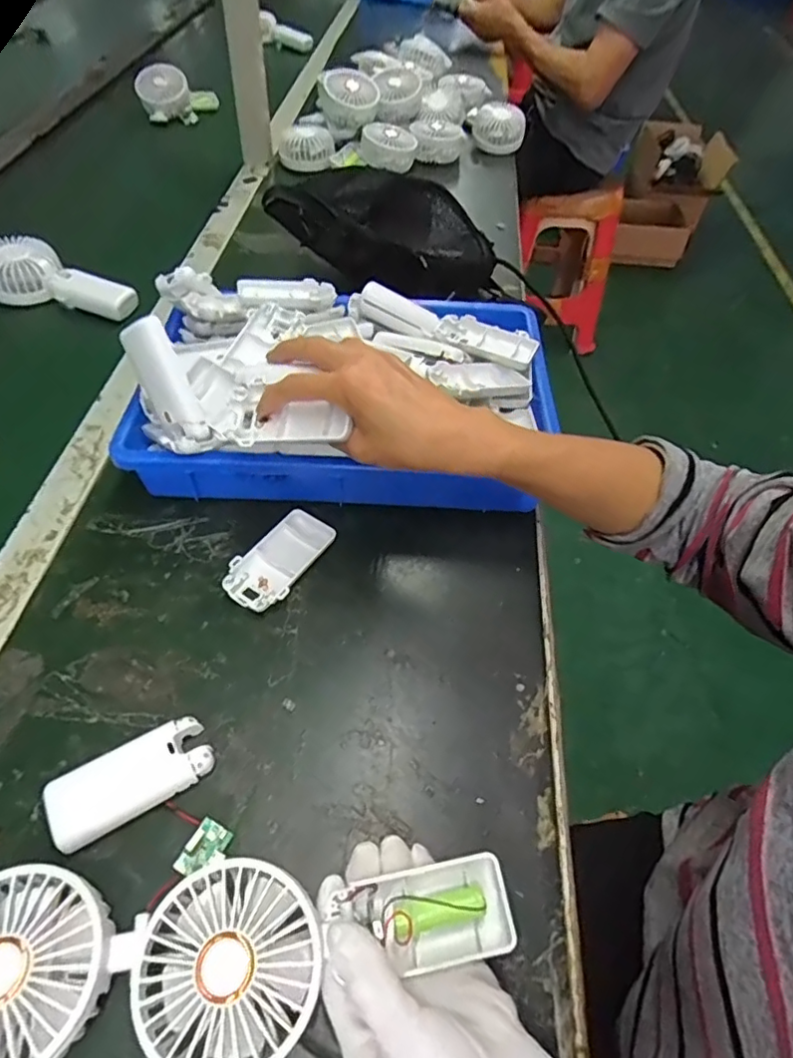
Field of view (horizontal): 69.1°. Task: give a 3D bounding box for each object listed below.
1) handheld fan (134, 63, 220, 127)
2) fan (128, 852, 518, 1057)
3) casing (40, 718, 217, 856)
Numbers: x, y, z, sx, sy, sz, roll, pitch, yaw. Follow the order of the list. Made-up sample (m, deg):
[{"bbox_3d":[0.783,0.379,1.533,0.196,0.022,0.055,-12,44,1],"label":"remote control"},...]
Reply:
[{"bbox_3d":[-0.411,-0.817,1.080,0.140,0.065,0.081,-12,55,-12],"label":"handheld fan"},{"bbox_3d":[-0.034,0.207,0.291,0.183,0.029,0.080,-5,53,-13],"label":"fan"},{"bbox_3d":[-0.163,0.154,0.355,0.092,0.015,0.045,-26,59,-21],"label":"casing"}]

